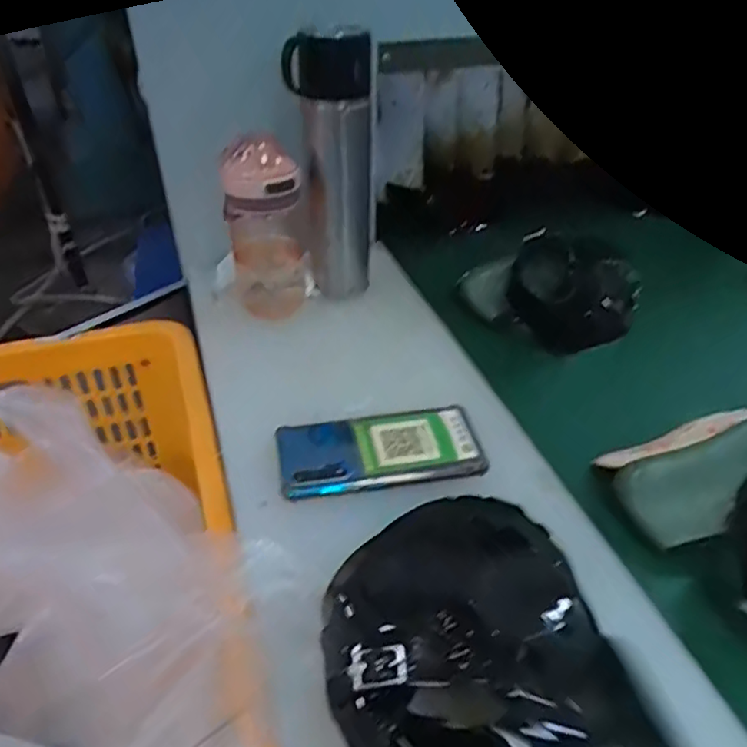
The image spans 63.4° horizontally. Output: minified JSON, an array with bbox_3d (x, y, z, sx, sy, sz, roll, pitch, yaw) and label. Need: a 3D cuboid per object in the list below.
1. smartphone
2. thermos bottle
[{"bbox_3d":[0.007,0.058,0.470,0.156,0.010,0.077,-8,42,-12],"label":"smartphone"},{"bbox_3d":[-0.036,-0.187,0.575,0.058,0.242,0.059,17,43,16],"label":"thermos bottle"}]

